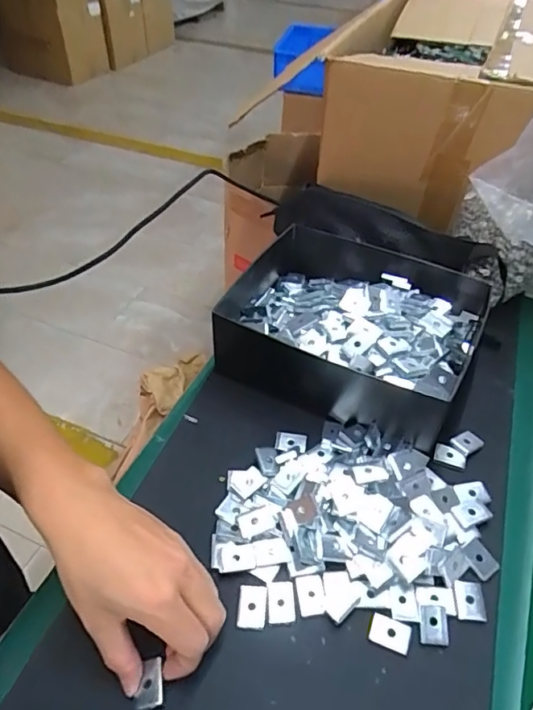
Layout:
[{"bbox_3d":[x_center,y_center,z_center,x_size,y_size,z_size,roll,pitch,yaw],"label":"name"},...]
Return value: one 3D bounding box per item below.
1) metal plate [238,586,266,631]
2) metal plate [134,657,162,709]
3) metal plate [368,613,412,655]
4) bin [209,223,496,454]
[{"bbox_3d":[-0.011,0.185,0.390,0.020,0.004,0.029,3,46,3],"label":"metal plate"},{"bbox_3d":[-0.079,0.219,0.353,0.019,0.005,0.027,-14,57,-1],"label":"metal plate"},{"bbox_3d":[0.089,0.200,0.382,0.028,0.004,0.019,17,48,15],"label":"metal plate"},{"bbox_3d":[0.084,-0.032,0.560,0.251,0.079,0.197,21,48,22],"label":"bin"}]

